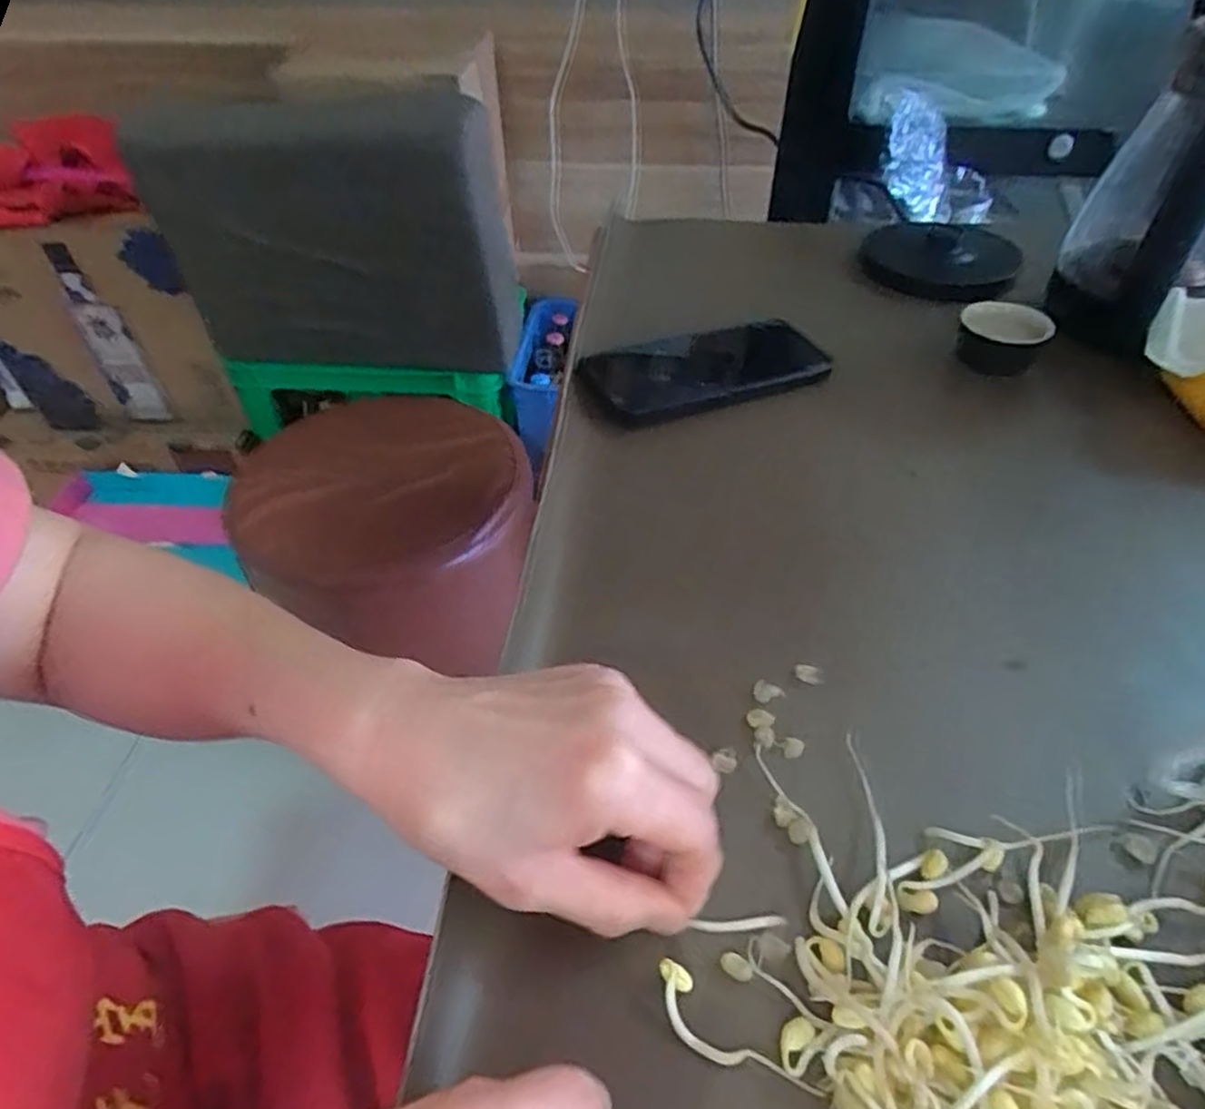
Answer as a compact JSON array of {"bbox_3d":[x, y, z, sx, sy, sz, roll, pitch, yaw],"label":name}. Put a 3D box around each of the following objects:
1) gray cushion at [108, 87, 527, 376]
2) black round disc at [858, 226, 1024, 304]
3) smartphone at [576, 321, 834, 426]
[{"bbox_3d":[-0.344,-0.396,0.914,0.471,0.295,0.115,7,45,8],"label":"gray cushion"},{"bbox_3d":[0.287,-0.255,0.617,0.123,0.018,0.132,-1,45,1],"label":"black round disc"},{"bbox_3d":[0.068,-0.130,0.496,0.164,0.014,0.086,-15,48,-12],"label":"smartphone"}]

